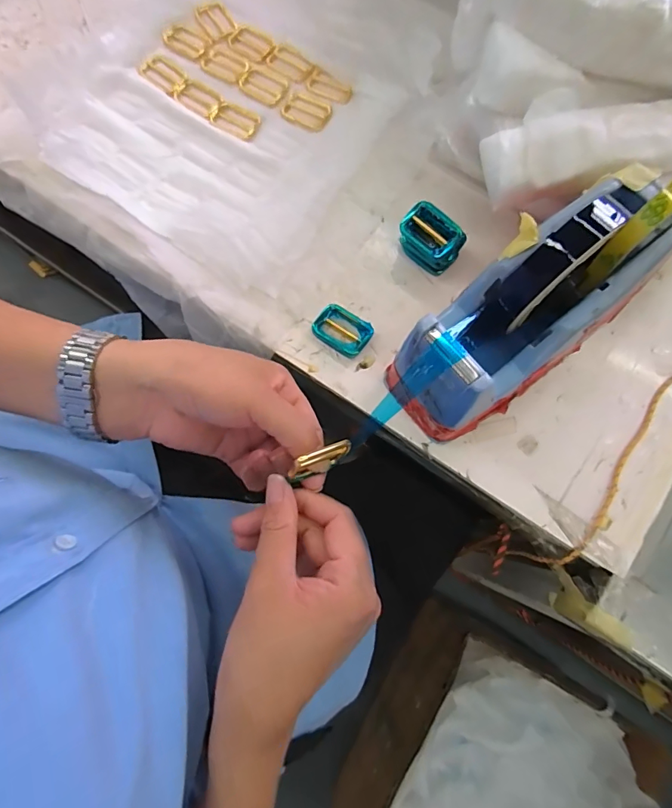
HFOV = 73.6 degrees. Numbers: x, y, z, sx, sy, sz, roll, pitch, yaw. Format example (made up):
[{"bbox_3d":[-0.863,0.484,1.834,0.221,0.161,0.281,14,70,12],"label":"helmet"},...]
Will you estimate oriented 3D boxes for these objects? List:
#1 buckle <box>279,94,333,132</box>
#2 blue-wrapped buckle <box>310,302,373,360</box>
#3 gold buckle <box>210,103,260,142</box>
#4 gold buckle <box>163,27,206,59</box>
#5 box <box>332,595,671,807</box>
[{"bbox_3d":[-0.026,-0.275,0.422,0.044,0.008,0.032,20,77,6],"label":"buckle"},{"bbox_3d":[0.005,-0.058,0.357,0.045,0.011,0.031,36,79,10],"label":"blue-wrapped buckle"},{"bbox_3d":[-0.093,-0.264,0.417,0.045,0.004,0.029,26,77,8],"label":"gold buckle"},{"bbox_3d":[-0.149,-0.358,0.444,0.045,0.008,0.021,29,78,8],"label":"gold buckle"},{"bbox_3d":[0.214,0.603,0.693,0.318,0.275,0.424,30,78,9],"label":"box"}]

